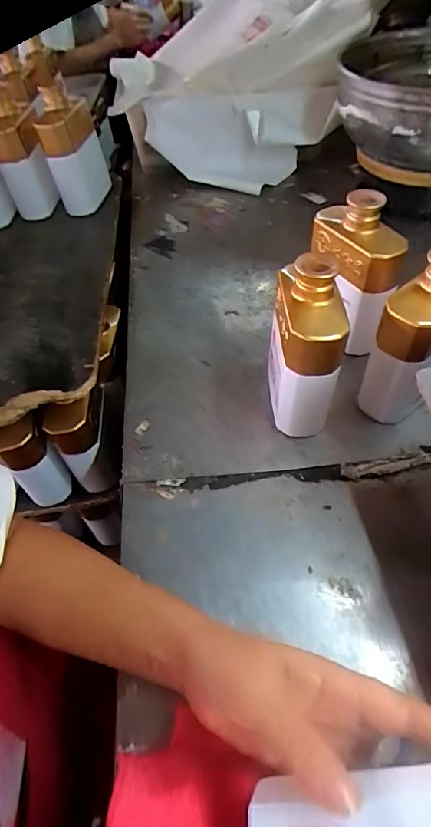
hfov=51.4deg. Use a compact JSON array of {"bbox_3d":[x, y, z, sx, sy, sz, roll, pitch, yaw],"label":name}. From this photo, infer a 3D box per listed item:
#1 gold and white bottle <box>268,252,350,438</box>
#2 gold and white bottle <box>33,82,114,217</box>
[{"bbox_3d":[0.084,-0.060,0.435,0.054,0.167,0.091,-5,48,-2],"label":"gold and white bottle"},{"bbox_3d":[-0.255,-0.475,0.807,0.100,0.165,0.109,-13,49,-9],"label":"gold and white bottle"}]

